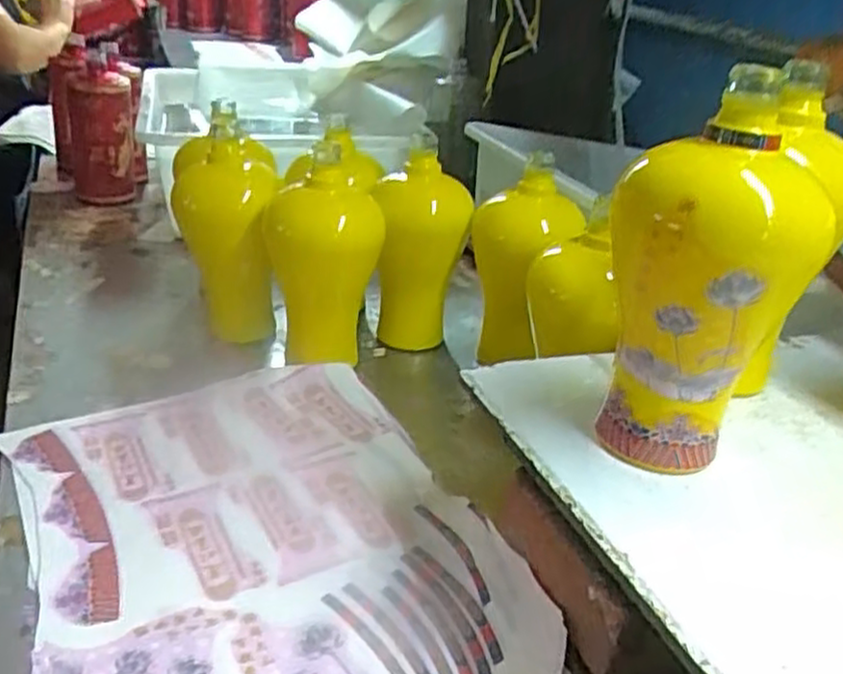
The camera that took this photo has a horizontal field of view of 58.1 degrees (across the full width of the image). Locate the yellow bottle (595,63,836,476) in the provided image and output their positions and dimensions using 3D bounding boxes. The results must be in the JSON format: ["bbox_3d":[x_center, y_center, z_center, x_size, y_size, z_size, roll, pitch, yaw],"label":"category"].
[{"bbox_3d":[0.147,-0.022,0.410,0.082,0.207,0.087,-11,32,-22],"label":"yellow bottle"}]

